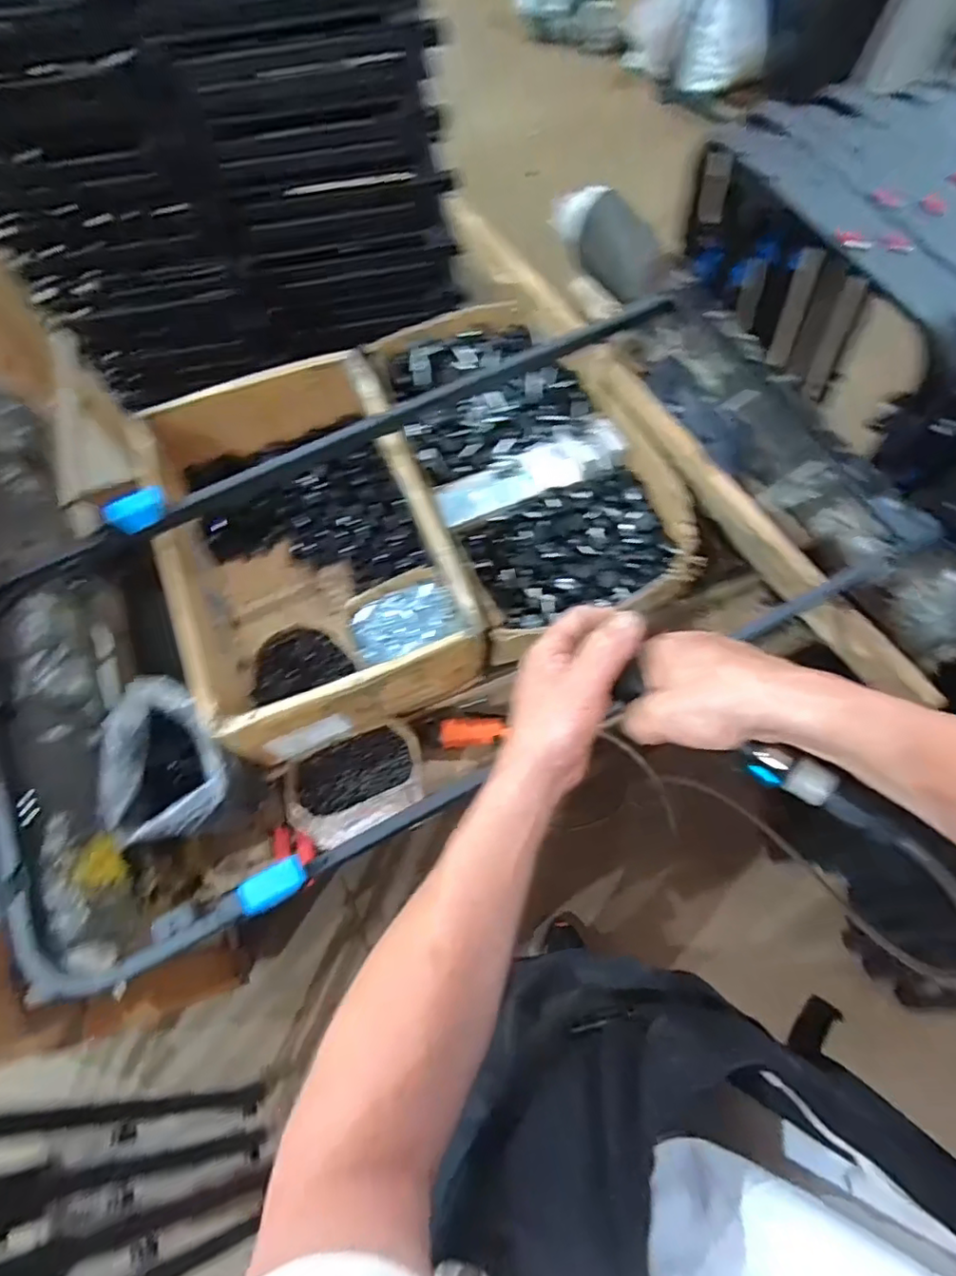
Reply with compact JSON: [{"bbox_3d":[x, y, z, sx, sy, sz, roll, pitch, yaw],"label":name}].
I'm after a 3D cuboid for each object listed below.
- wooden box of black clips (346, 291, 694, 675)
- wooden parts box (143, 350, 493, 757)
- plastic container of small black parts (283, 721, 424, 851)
[{"bbox_3d":[0.053,-0.283,0.893,0.362,0.107,0.580,-24,69,-7],"label":"wooden box of black clips"},{"bbox_3d":[-0.242,-0.136,0.864,0.363,0.183,0.542,-21,68,-6],"label":"wooden parts box"},{"bbox_3d":[-0.162,0.193,0.794,0.182,0.061,0.137,-24,69,-7],"label":"plastic container of small black parts"}]

